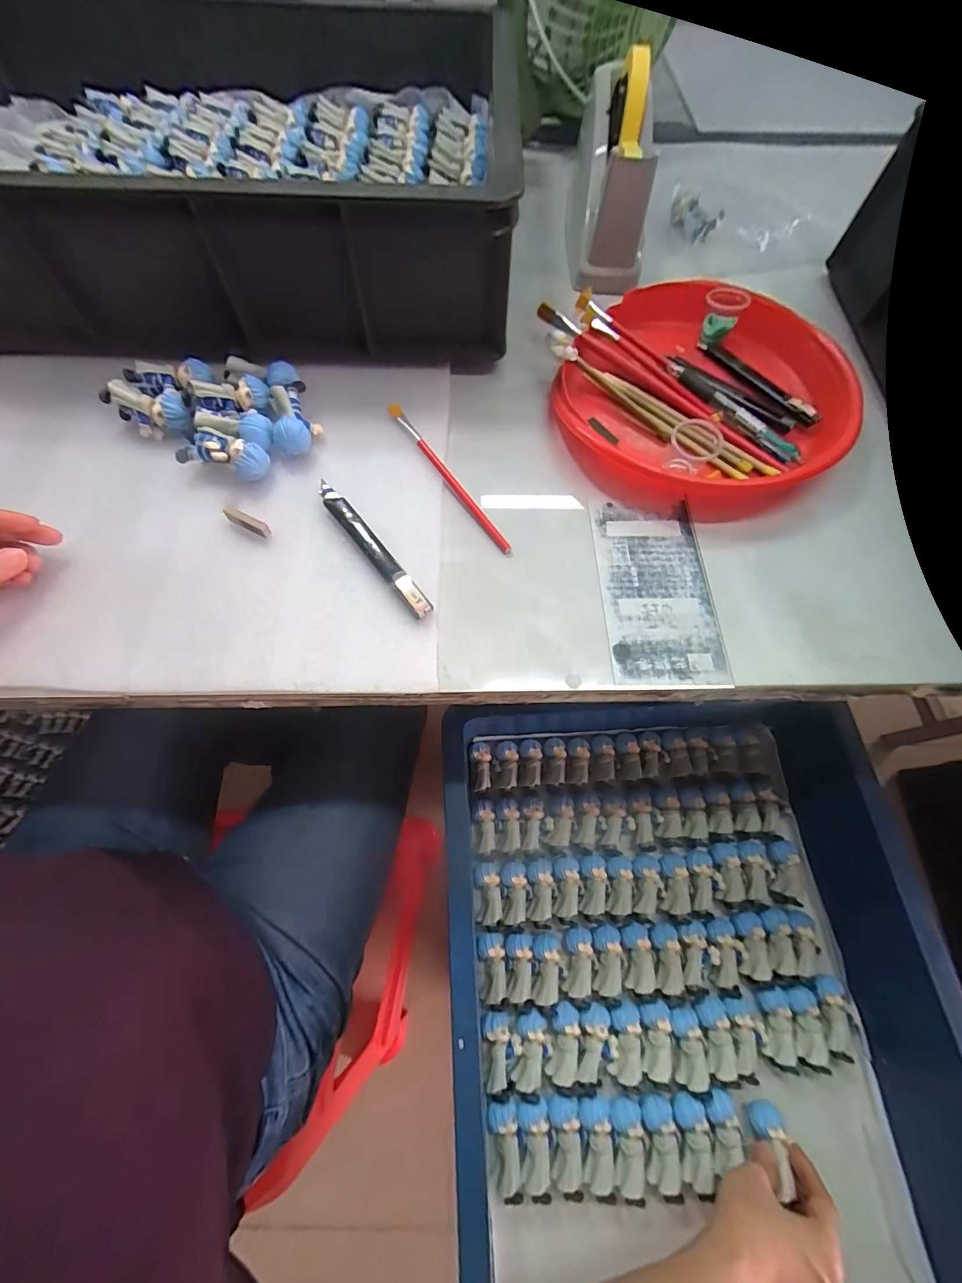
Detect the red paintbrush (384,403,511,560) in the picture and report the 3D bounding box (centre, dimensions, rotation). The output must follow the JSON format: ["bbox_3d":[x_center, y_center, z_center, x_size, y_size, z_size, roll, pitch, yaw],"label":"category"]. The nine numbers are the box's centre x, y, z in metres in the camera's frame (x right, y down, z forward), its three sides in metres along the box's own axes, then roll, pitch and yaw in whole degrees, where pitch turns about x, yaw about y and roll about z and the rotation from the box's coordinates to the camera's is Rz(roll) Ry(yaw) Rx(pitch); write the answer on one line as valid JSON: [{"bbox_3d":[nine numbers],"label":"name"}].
[{"bbox_3d":[-0.028,-0.133,0.349,0.009,0.007,0.172,-30,71,-14],"label":"red paintbrush"}]

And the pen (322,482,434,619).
[{"bbox_3d":[-0.080,-0.070,0.316,0.015,0.007,0.134,-35,72,-15],"label":"pen"}]

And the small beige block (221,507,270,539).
[{"bbox_3d":[-0.172,-0.089,0.321,0.036,0.013,0.008,25,68,9],"label":"small beige block"}]

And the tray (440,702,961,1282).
[{"bbox_3d":[0.232,0.353,0.398,0.453,0.156,0.557,-4,67,-3],"label":"tray"}]

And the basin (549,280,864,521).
[{"bbox_3d":[0.188,-0.216,0.379,0.226,0.053,0.234,1,66,-1],"label":"basin"}]

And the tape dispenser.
[{"bbox_3d":[0.136,-0.485,0.450,0.068,0.120,0.208,5,66,1],"label":"tape dispenser"}]

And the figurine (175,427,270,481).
[{"bbox_3d":[-0.194,-0.144,0.332,0.060,0.025,0.025,7,66,2],"label":"figurine"}]

